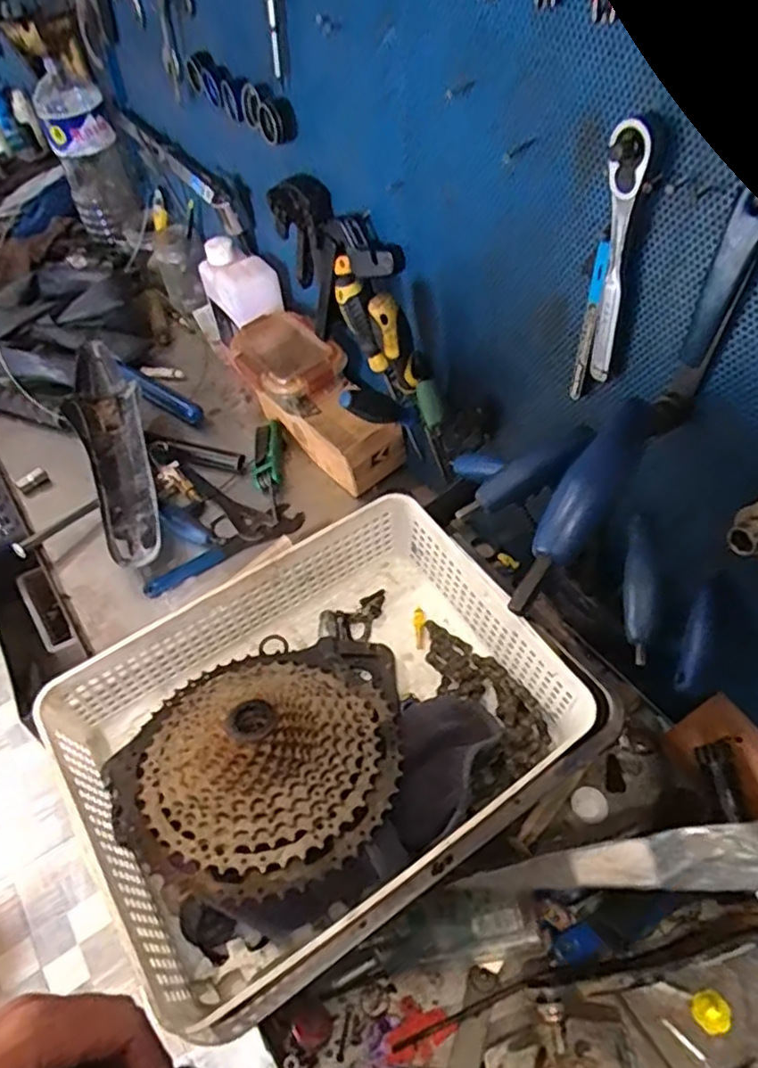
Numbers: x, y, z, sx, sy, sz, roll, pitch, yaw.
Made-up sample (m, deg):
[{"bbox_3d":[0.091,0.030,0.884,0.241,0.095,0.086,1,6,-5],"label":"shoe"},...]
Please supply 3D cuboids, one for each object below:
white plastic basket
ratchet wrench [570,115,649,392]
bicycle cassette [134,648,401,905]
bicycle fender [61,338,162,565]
[{"bbox_3d":[-0.040,0.142,0.497,0.333,0.094,0.243,-28,53,-21],"label":"white plastic basket"},{"bbox_3d":[0.160,-0.178,0.456,0.024,0.185,0.032,-34,56,-22],"label":"ratchet wrench"},{"bbox_3d":[-0.078,0.150,0.473,0.175,0.058,0.186,-1,49,1],"label":"bicycle cassette"},{"bbox_3d":[-0.321,-0.107,0.824,0.090,0.095,0.345,-22,51,-16],"label":"bicycle fender"}]

